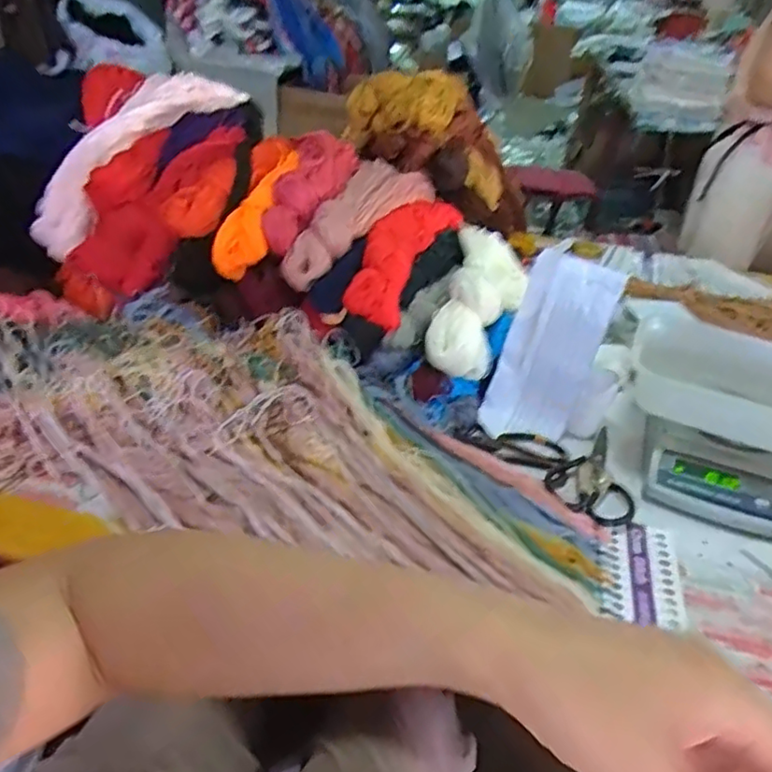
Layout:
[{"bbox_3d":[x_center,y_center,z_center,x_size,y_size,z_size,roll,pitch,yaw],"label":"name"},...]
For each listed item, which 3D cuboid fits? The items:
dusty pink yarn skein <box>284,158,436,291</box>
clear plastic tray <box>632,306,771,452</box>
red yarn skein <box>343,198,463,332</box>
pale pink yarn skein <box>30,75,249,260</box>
[{"bbox_3d":[-0.031,-0.259,0.917,0.094,0.088,0.352,19,38,18],"label":"dusty pink yarn skein"},{"bbox_3d":[0.501,-0.003,0.833,0.306,0.078,0.189,28,42,28],"label":"clear plastic tray"},{"bbox_3d":[0.029,-0.199,0.897,0.080,0.087,0.315,16,38,14],"label":"red yarn skein"},{"bbox_3d":[-0.379,-0.393,0.969,0.112,0.137,0.478,21,61,20],"label":"pale pink yarn skein"}]

